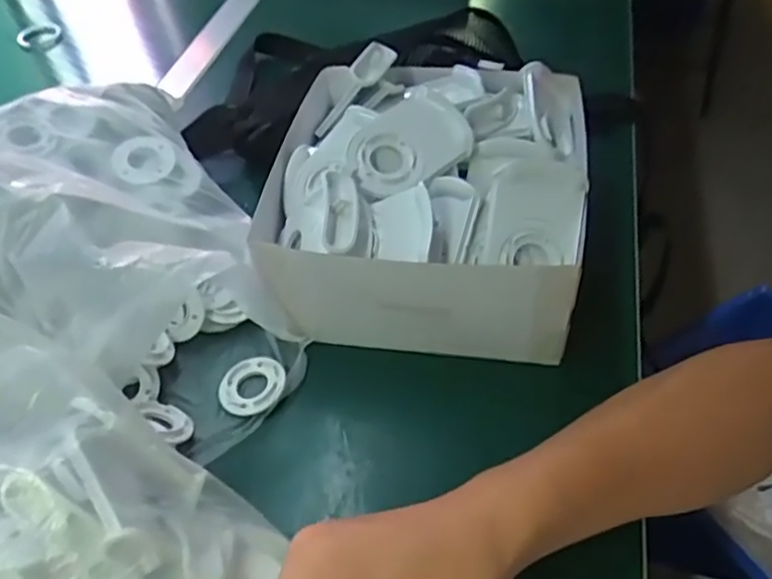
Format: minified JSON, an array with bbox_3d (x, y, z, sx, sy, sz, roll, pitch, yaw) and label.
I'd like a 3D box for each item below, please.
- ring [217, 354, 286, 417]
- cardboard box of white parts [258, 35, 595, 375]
[{"bbox_3d":[-0.088,0.063,0.435,0.044,0.008,0.044,-3,48,3],"label":"ring"},{"bbox_3d":[0.026,-0.073,0.465,0.206,0.099,0.211,5,49,10],"label":"cardboard box of white parts"}]

